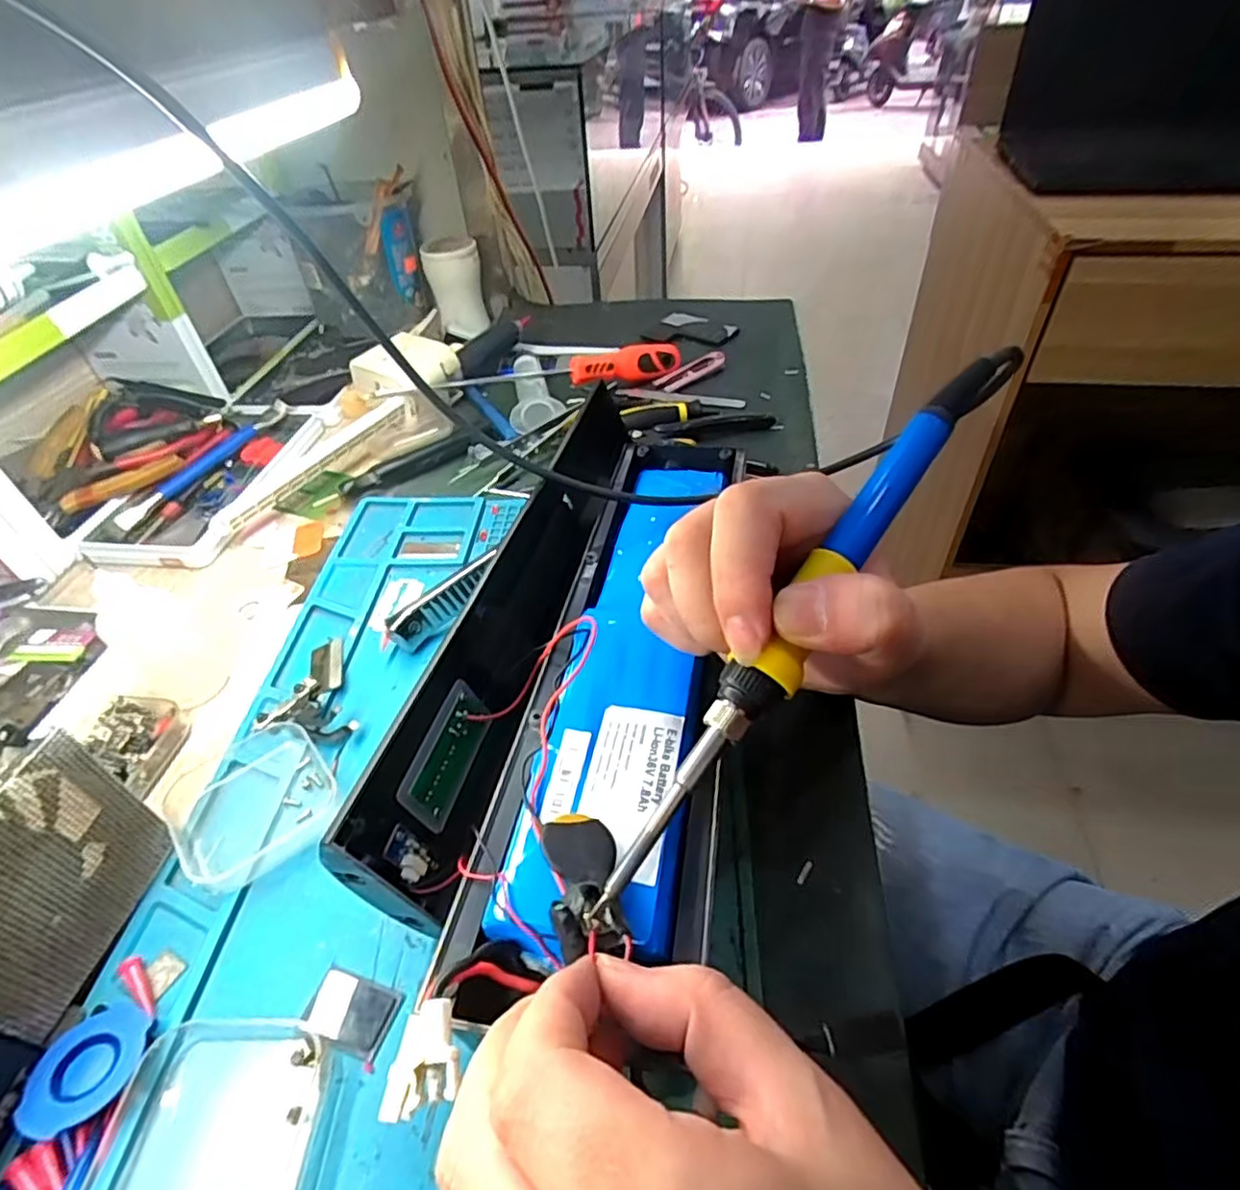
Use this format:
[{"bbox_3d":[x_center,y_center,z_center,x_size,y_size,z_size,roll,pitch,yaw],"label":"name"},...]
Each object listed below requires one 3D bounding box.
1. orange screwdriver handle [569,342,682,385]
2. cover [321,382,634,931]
[{"bbox_3d":[0.005,-0.195,0.561,0.096,0.031,0.019,-18,46,-13],"label":"orange screwdriver handle"},{"bbox_3d":[-0.040,0.002,0.327,0.050,0.075,0.302,7,46,12],"label":"cover"}]

